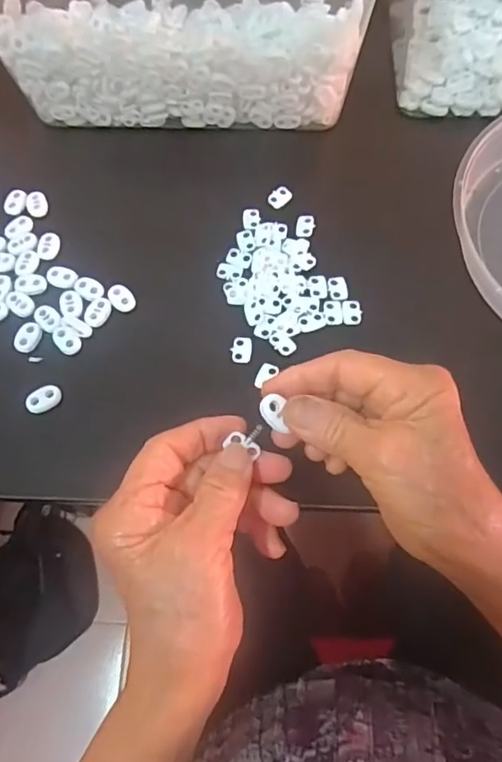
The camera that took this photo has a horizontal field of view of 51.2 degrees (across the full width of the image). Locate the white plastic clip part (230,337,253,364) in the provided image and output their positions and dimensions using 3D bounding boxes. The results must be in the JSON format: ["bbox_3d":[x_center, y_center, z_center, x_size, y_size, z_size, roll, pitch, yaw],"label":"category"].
[{"bbox_3d":[-0.006,-0.021,0.356,0.014,0.004,0.018,8,67,5],"label":"white plastic clip part"}]

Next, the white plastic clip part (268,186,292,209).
[{"bbox_3d":[0.023,-0.143,0.406,0.013,0.004,0.020,38,73,15],"label":"white plastic clip part"}]

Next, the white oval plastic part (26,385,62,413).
[{"bbox_3d":[-0.136,0.011,0.343,0.022,0.011,0.012,-31,70,-11],"label":"white oval plastic part"}]

